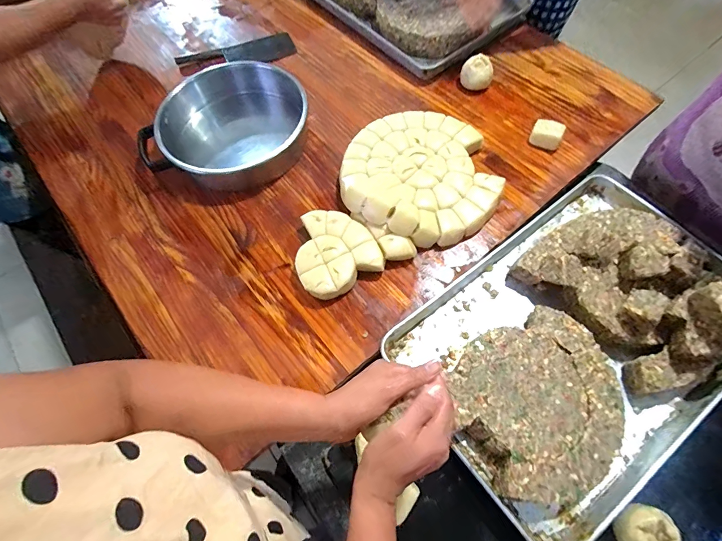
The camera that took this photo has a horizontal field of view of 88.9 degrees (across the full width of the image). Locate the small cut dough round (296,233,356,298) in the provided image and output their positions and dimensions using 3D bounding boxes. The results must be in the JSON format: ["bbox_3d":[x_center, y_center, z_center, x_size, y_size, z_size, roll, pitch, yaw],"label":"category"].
[{"bbox_3d":[-0.065,-0.004,0.686,0.099,0.044,0.109,-22,67,-7],"label":"small cut dough round"}]

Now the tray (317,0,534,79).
[{"bbox_3d":[0.131,-0.798,1.031,0.421,0.058,0.606,-40,71,-14],"label":"tray"}]

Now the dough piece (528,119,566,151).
[{"bbox_3d":[0.398,-0.288,0.791,0.066,0.034,0.050,31,71,15],"label":"dough piece"}]

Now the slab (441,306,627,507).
[{"bbox_3d":[0.286,0.217,0.590,0.256,0.078,0.259,-1,66,2],"label":"slab"}]

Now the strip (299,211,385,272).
[{"bbox_3d":[-0.030,-0.058,0.711,0.180,0.045,0.073,33,72,15],"label":"strip"}]

